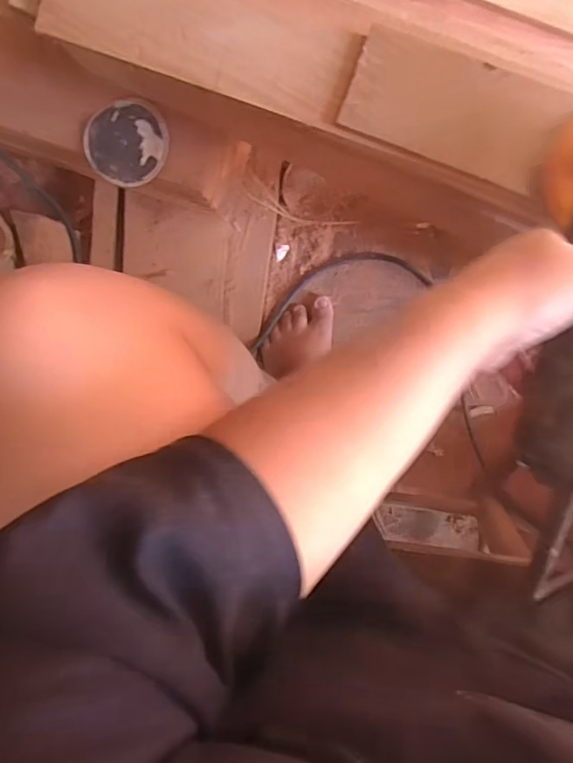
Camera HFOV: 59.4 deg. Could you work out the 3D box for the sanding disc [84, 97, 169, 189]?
[{"bbox_3d":[-0.184,-0.277,0.581,0.096,0.008,0.100,0,93,6],"label":"sanding disc"}]

